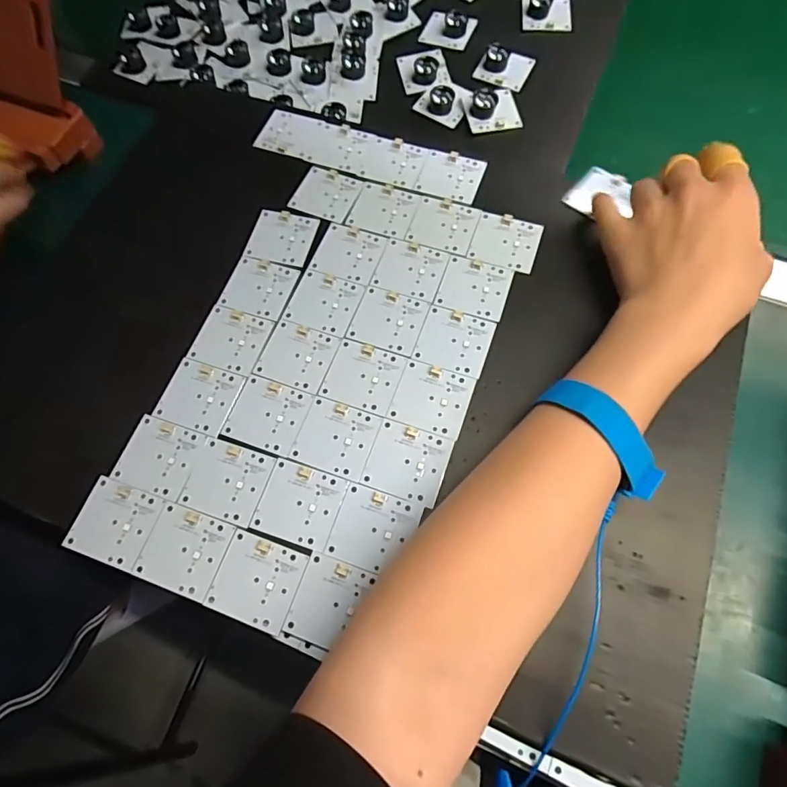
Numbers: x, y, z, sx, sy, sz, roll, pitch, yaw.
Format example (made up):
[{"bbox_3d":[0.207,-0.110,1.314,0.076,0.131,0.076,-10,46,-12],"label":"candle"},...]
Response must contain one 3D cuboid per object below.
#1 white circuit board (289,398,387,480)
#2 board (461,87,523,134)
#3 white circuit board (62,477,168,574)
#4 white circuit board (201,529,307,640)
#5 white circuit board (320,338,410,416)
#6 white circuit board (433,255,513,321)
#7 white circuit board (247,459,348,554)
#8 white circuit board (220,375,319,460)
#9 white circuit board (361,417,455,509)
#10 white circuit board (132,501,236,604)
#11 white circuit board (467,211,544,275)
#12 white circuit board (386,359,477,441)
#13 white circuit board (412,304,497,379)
[{"bbox_3d":[-0.035,0.027,0.291,0.046,0.004,0.043,18,70,10],"label":"white circuit board"},{"bbox_3d":[0.090,-0.259,0.421,0.047,0.017,0.040,-13,68,-2],"label":"board"},{"bbox_3d":[-0.164,0.077,0.279,0.046,0.007,0.043,14,70,9],"label":"white circuit board"},{"bbox_3d":[-0.076,0.105,0.265,0.046,0.006,0.043,18,70,10],"label":"white circuit board"},{"bbox_3d":[-0.019,-0.011,0.307,0.047,0.004,0.043,19,70,10],"label":"white circuit board"},{"bbox_3d":[0.056,-0.074,0.328,0.047,0.004,0.043,17,70,10],"label":"white circuit board"},{"bbox_3d":[-0.055,0.065,0.279,0.046,0.005,0.043,16,70,9],"label":"white circuit board"},{"bbox_3d":[-0.080,0.014,0.301,0.048,0.006,0.043,19,70,10],"label":"white circuit board"},{"bbox_3d":[0.009,0.041,0.285,0.046,0.004,0.043,17,70,10],"label":"white circuit board"},{"bbox_3d":[-0.120,0.090,0.270,0.046,0.004,0.042,18,70,10],"label":"white circuit board"},{"bbox_3d":[0.082,-0.111,0.341,0.046,0.004,0.043,17,70,10],"label":"white circuit board"},{"bbox_3d":[0.024,0.003,0.299,0.046,0.004,0.042,18,70,10],"label":"white circuit board"},{"bbox_3d":[0.041,-0.036,0.313,0.046,0.004,0.043,18,70,10],"label":"white circuit board"}]

